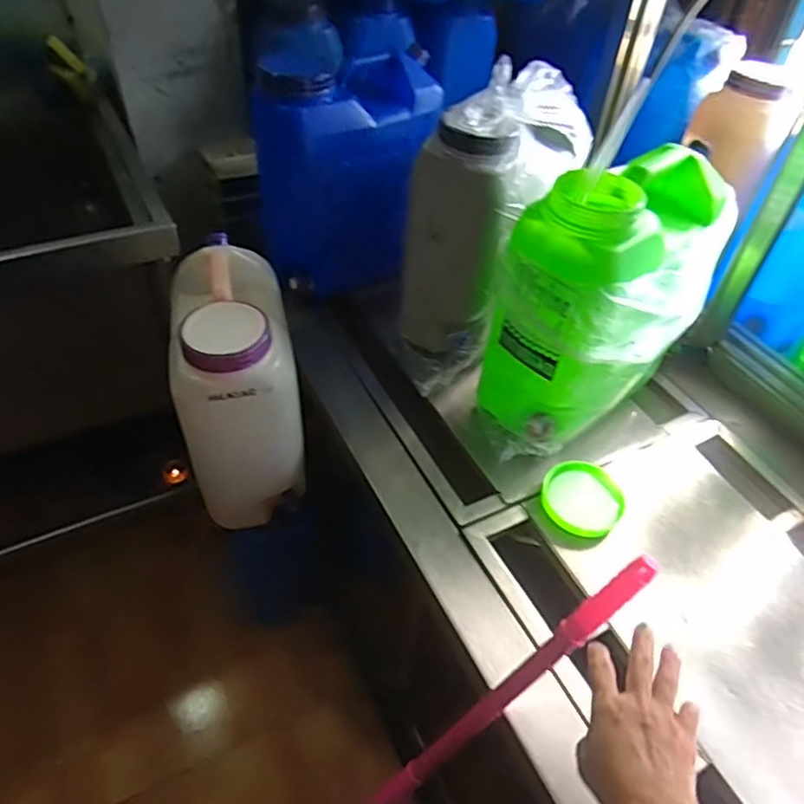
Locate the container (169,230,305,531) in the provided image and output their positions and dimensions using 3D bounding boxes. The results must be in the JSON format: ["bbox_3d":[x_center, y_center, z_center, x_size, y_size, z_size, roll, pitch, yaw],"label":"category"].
[{"bbox_3d":[-0.274,-0.036,1.036,0.194,0.397,0.323,-7,47,-11],"label":"container"}]

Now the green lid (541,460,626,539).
[{"bbox_3d":[0.274,0.146,0.930,0.118,0.030,0.117,2,46,-2],"label":"green lid"}]

